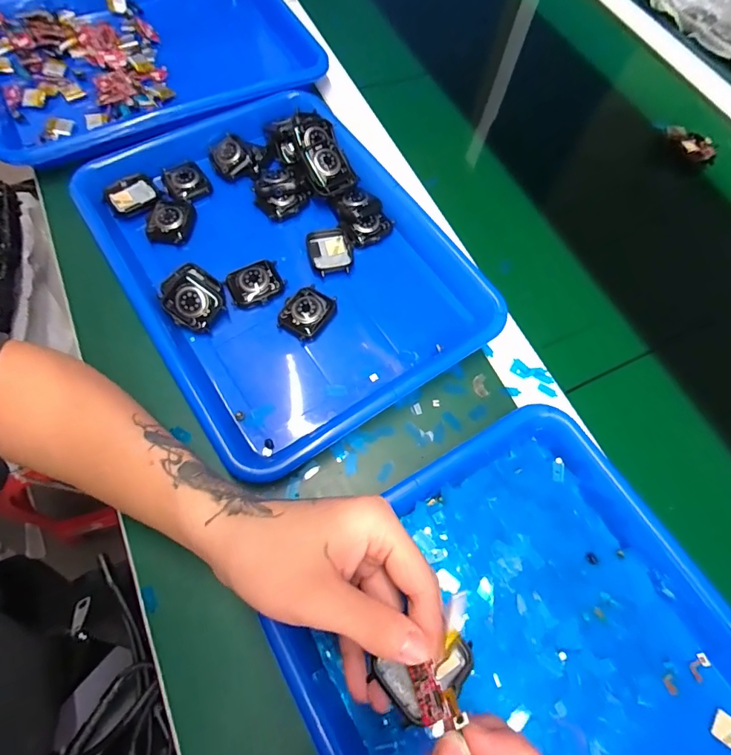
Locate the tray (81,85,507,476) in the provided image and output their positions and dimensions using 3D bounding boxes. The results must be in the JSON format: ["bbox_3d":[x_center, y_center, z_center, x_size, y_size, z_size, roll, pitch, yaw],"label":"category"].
[{"bbox_3d":[-0.072,-0.107,0.377,0.254,0.040,0.332,-32,71,-16],"label":"tray"}]

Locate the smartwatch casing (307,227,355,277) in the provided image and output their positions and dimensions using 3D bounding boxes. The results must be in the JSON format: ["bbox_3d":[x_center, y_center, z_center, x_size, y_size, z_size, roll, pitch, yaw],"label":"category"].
[{"bbox_3d":[-0.031,-0.113,0.391,0.038,0.009,0.047,-12,66,-8],"label":"smartwatch casing"}]

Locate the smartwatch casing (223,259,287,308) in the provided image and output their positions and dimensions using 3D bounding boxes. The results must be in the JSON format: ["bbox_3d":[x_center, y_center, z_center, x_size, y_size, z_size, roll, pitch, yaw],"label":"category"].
[{"bbox_3d":[-0.094,-0.080,0.368,0.046,0.010,0.034,-22,68,-12],"label":"smartwatch casing"}]

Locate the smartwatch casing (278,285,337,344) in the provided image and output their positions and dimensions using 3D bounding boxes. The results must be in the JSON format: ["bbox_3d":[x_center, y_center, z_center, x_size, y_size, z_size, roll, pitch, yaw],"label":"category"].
[{"bbox_3d":[-0.049,-0.054,0.359,0.039,0.013,0.045,29,68,11],"label":"smartwatch casing"}]

